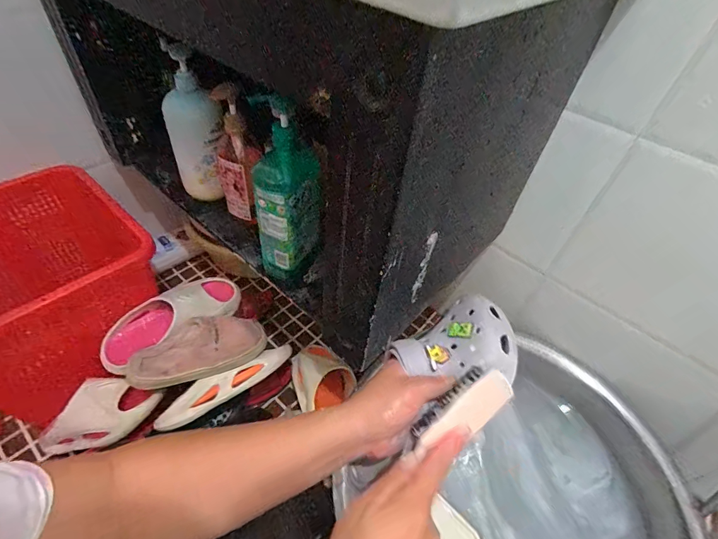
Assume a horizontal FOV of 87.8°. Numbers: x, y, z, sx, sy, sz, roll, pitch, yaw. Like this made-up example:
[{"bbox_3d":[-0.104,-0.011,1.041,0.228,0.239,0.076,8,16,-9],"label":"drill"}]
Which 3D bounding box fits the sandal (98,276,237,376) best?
[{"bbox_3d":[-0.364,0.094,0.730,0.268,0.080,0.101,-32,58,-30],"label":"sandal"}]

